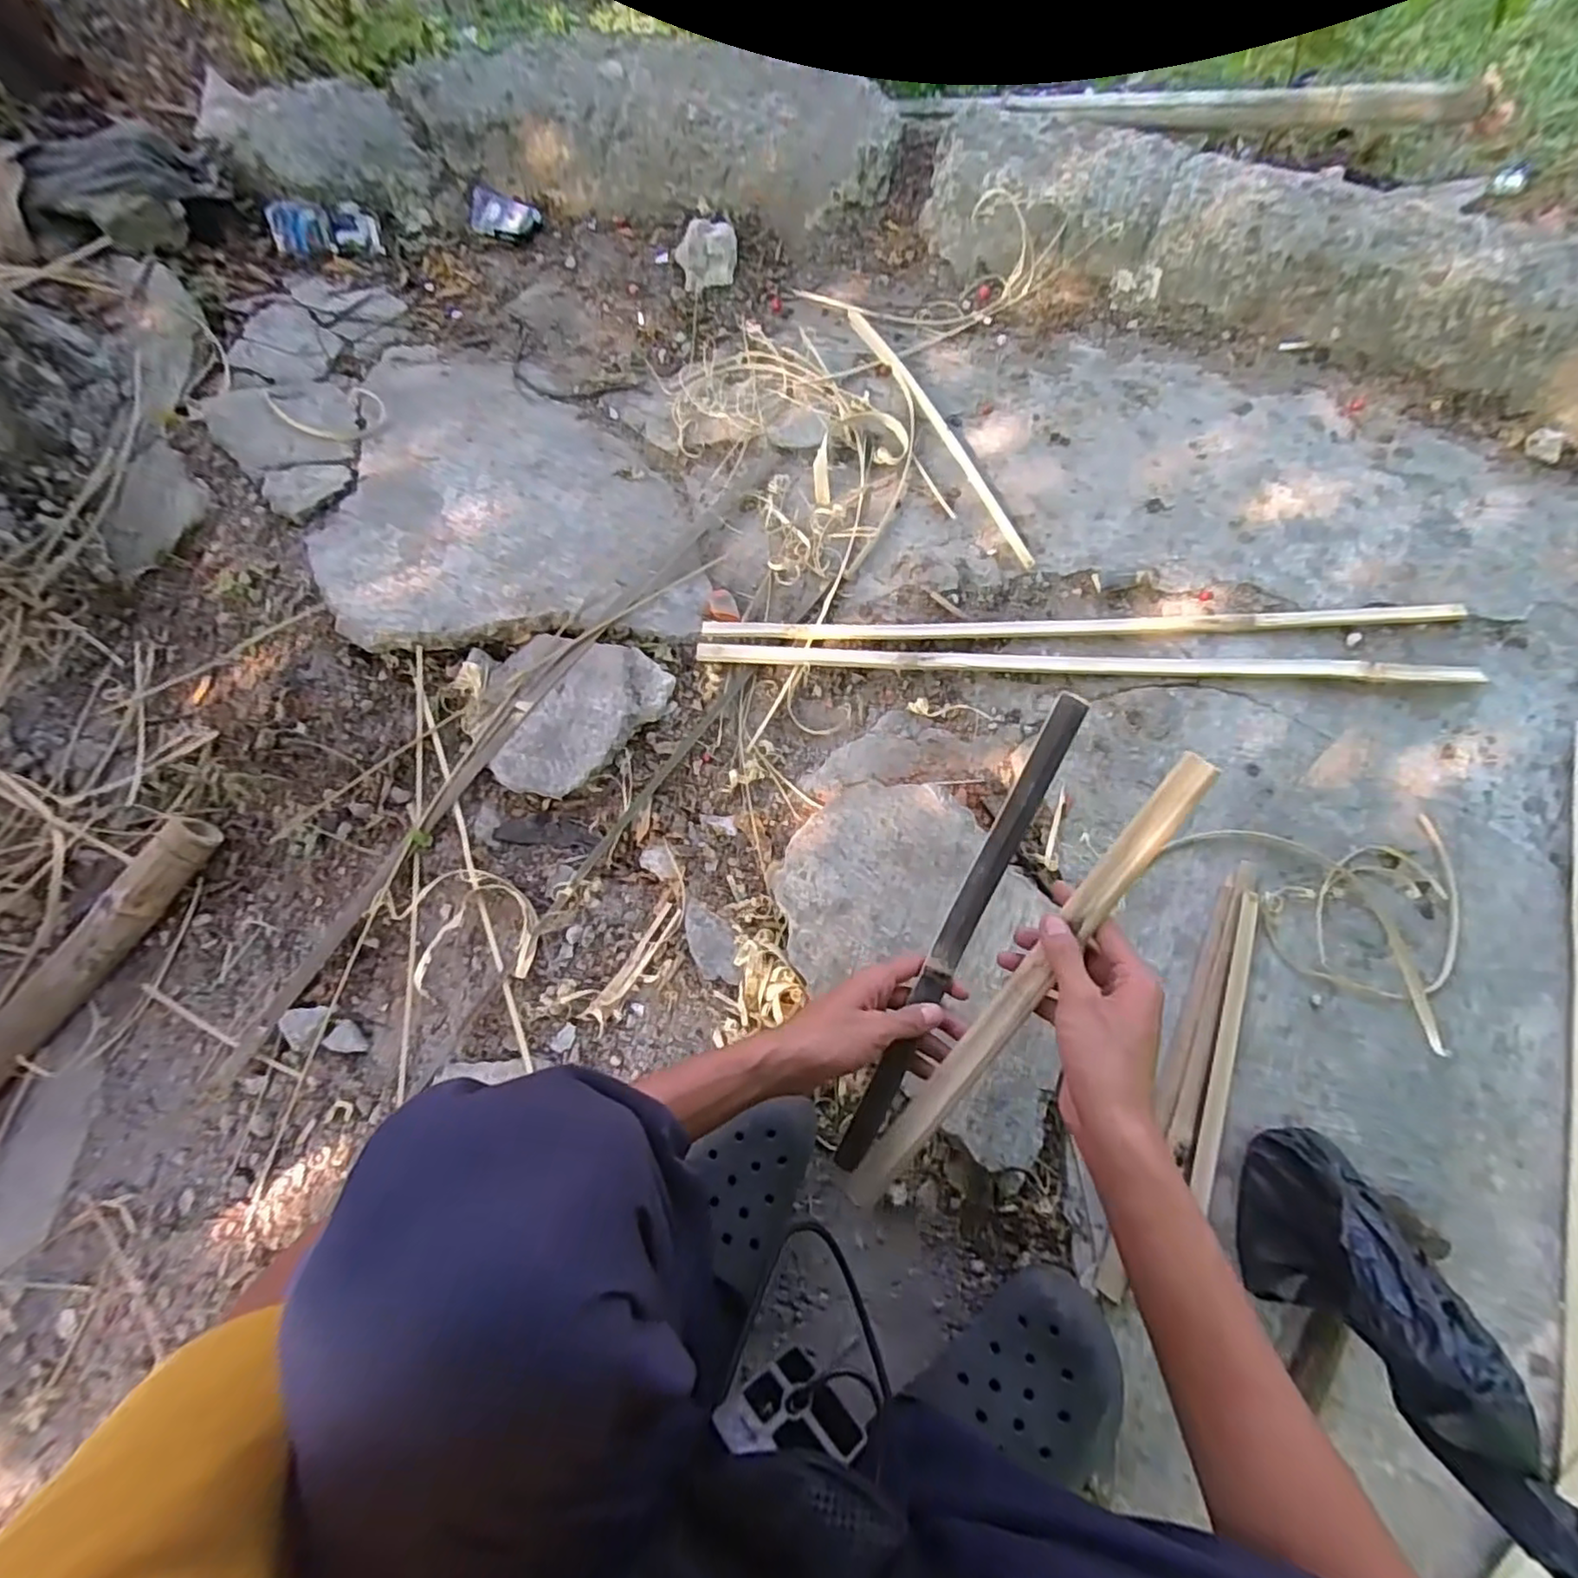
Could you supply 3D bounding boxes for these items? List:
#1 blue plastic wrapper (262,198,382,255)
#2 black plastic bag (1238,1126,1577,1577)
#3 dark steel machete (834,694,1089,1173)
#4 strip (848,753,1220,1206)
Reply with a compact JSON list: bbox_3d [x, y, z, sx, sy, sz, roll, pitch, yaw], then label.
[{"bbox_3d":[-0.721,-0.871,1.040,0.148,0.067,0.020,-24,27,-27],"label":"blue plastic wrapper"},{"bbox_3d":[0.416,0.363,0.471,0.076,0.240,0.127,4,97,4],"label":"black plastic bag"},{"bbox_3d":[0.134,0.113,0.529,0.026,0.017,0.408,26,92,12],"label":"dark steel machete"},{"bbox_3d":[0.169,0.150,0.489,0.025,0.011,0.408,37,100,15],"label":"strip"}]

